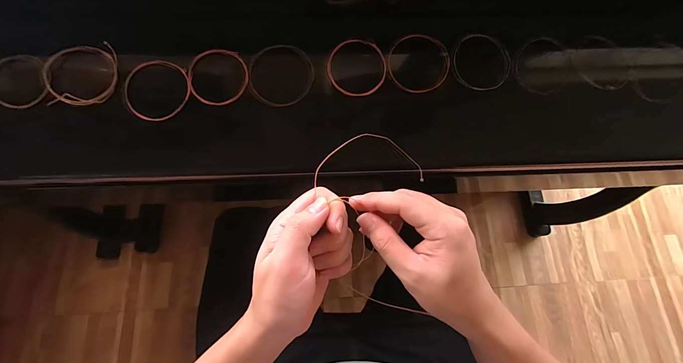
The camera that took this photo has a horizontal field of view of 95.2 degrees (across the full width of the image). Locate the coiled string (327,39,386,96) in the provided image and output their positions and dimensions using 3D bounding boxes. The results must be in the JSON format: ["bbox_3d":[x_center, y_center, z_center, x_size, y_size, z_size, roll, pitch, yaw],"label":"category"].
[{"bbox_3d":[0.019,-0.137,0.373,0.070,0.008,0.070,0,86,-4],"label":"coiled string"}]

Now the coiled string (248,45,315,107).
[{"bbox_3d":[-0.071,-0.125,0.369,0.077,0.007,0.072,0,95,-1],"label":"coiled string"}]

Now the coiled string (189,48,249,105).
[{"bbox_3d":[-0.145,-0.123,0.368,0.068,0.010,0.066,0,90,-4],"label":"coiled string"}]

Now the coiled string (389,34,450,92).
[{"bbox_3d":[0.095,-0.144,0.381,0.076,0.006,0.071,0,89,-3],"label":"coiled string"}]

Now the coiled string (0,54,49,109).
[{"bbox_3d":[-0.379,-0.118,0.363,0.076,0.008,0.068,-11,84,3],"label":"coiled string"}]

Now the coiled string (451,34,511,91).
[{"bbox_3d":[0.173,-0.149,0.387,0.075,0.011,0.065,28,90,0],"label":"coiled string"}]

